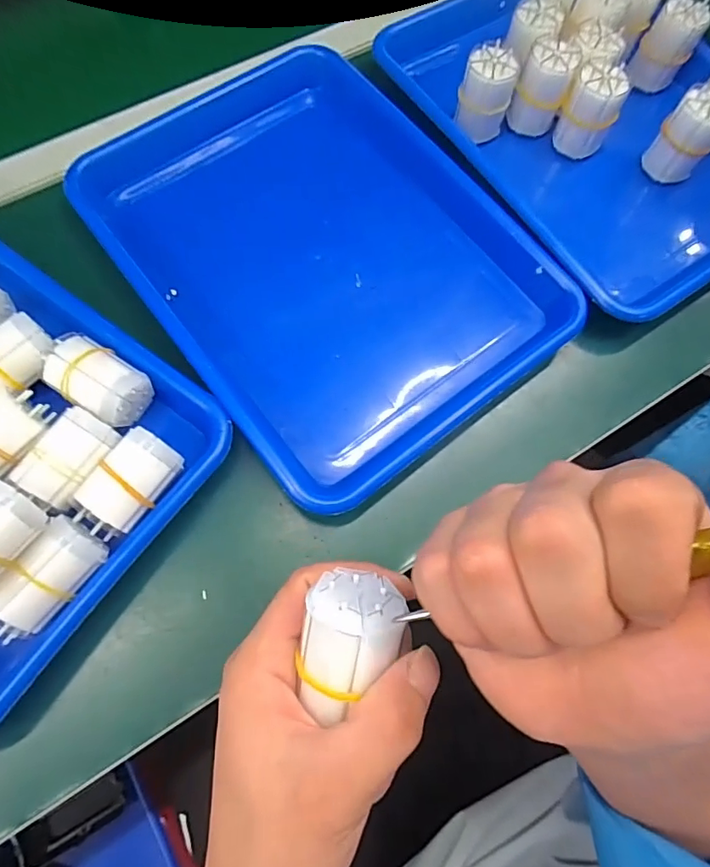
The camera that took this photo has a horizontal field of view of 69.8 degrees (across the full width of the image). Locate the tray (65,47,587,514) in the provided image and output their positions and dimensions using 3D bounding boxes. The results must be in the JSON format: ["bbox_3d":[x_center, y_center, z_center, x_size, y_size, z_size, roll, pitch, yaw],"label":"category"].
[{"bbox_3d":[-0.029,-0.130,0.383,0.245,0.052,0.331,-36,75,-13],"label":"tray"}]

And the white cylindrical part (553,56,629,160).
[{"bbox_3d":[0.183,-0.253,0.398,0.038,0.056,0.037,0,70,-1],"label":"white cylindrical part"}]

